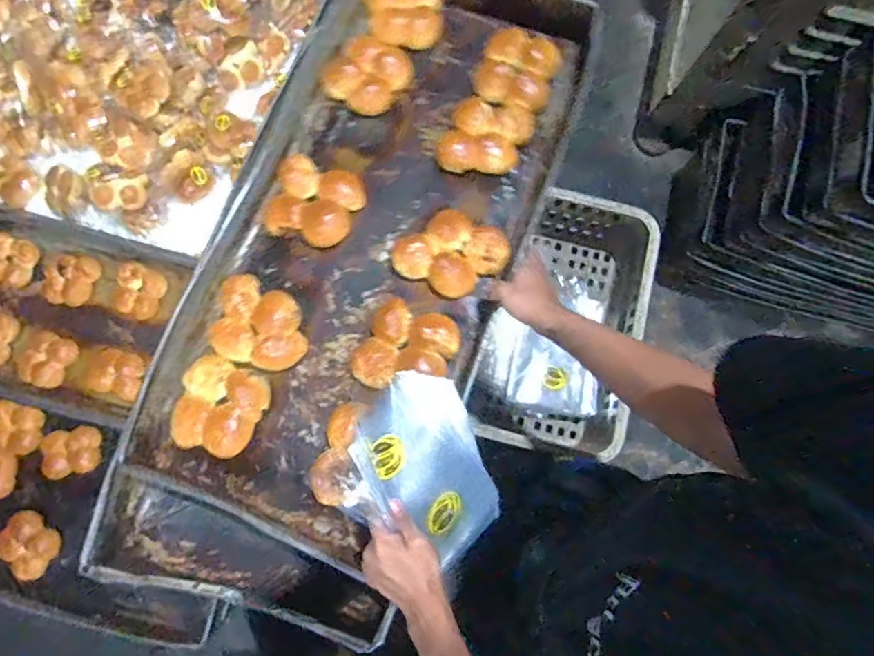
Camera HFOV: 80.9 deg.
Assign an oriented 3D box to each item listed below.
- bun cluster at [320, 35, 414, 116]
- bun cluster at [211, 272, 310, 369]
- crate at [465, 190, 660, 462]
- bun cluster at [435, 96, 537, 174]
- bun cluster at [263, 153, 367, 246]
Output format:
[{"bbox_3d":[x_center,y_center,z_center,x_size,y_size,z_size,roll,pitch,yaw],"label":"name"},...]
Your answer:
[{"bbox_3d":[-0.102,-0.378,0.753,0.109,0.030,0.112,31,80,4],"label":"bun cluster"},{"bbox_3d":[-0.230,-0.006,0.671,0.124,0.030,0.110,14,80,1],"label":"bun cluster"},{"bbox_3d":[0.200,-0.007,0.870,0.241,0.149,0.405,13,80,1],"label":"crate"},{"bbox_3d":[0.068,-0.266,0.723,0.114,0.035,0.119,24,80,3],"label":"bun cluster"},{"bbox_3d":[-0.177,-0.175,0.707,0.135,0.040,0.115,28,80,4],"label":"bun cluster"}]

